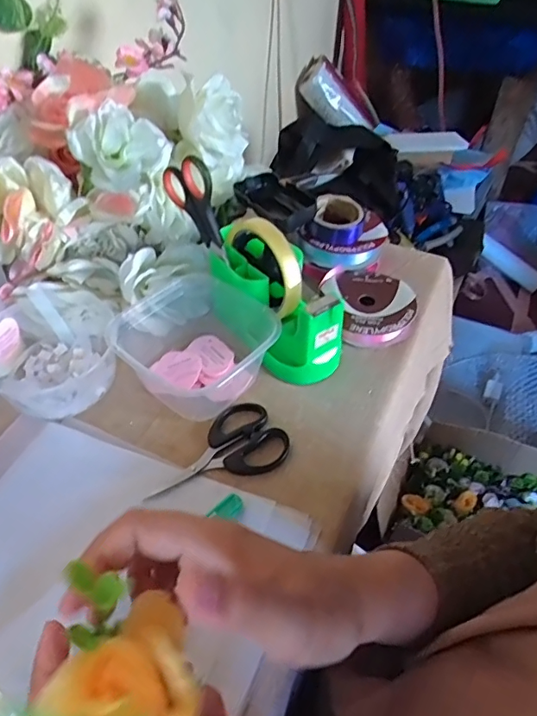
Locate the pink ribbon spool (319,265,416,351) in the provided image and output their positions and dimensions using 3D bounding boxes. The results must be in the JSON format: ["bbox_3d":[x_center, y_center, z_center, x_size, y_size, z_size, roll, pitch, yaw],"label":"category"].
[{"bbox_3d":[0.103,-0.054,0.503,0.082,0.025,0.096,-12,49,-13],"label":"pink ribbon spool"}]

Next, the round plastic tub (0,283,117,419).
[{"bbox_3d":[-0.192,-0.010,0.439,0.106,0.055,0.113,-8,48,-9],"label":"round plastic tub"}]

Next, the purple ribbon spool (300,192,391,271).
[{"bbox_3d":[0.081,-0.134,0.541,0.082,0.047,0.081,1,47,-1],"label":"purple ribbon spool"}]

